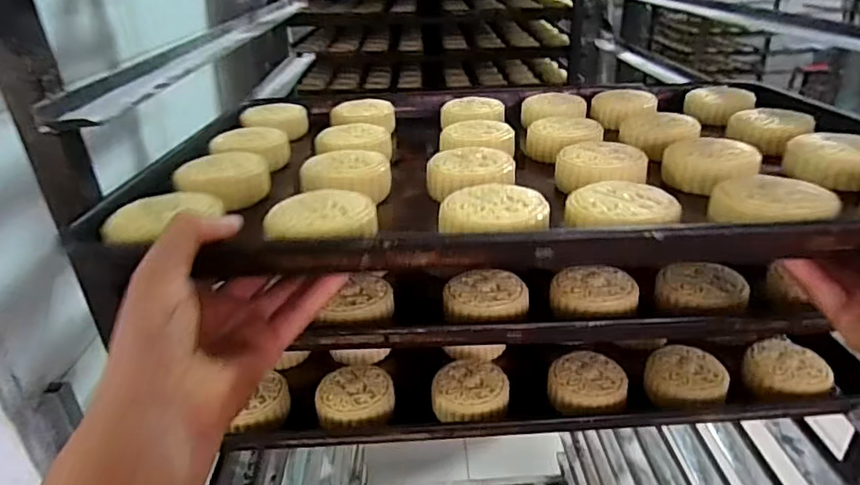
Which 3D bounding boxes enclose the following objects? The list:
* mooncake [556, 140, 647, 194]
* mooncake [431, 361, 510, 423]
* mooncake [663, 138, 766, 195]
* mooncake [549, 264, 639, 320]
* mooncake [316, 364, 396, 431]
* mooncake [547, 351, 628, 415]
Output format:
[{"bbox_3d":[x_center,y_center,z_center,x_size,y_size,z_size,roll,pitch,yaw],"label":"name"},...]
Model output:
[{"bbox_3d":[0.129,-0.058,0.431,0.057,0.026,0.057,-5,25,2],"label":"mooncake"},{"bbox_3d":[0.035,0.130,0.487,0.064,0.022,0.058,-4,25,4],"label":"mooncake"},{"bbox_3d":[0.214,-0.059,0.431,0.065,0.029,0.065,5,27,22],"label":"mooncake"},{"bbox_3d":[0.131,0.041,0.449,0.065,0.022,0.065,2,26,16],"label":"mooncake"},{"bbox_3d":[-0.064,0.134,0.485,0.064,0.021,0.062,-6,25,0],"label":"mooncake"},{"bbox_3d":[0.138,0.123,0.493,0.065,0.022,0.066,4,27,19],"label":"mooncake"}]

